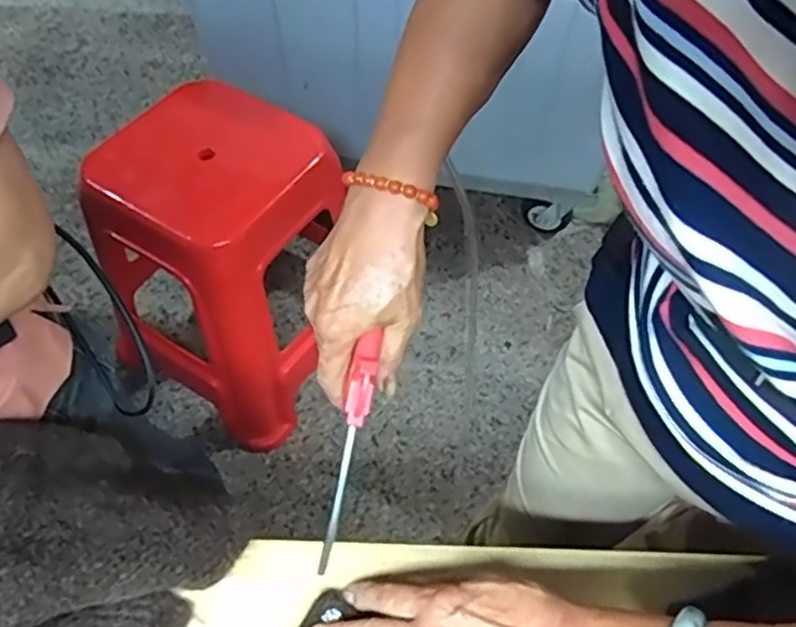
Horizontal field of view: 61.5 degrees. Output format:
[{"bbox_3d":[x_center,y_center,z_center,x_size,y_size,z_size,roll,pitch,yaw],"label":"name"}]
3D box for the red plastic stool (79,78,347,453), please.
[{"bbox_3d":[-0.315,-0.082,1.232,0.417,0.509,0.359,32,60,18],"label":"red plastic stool"}]

